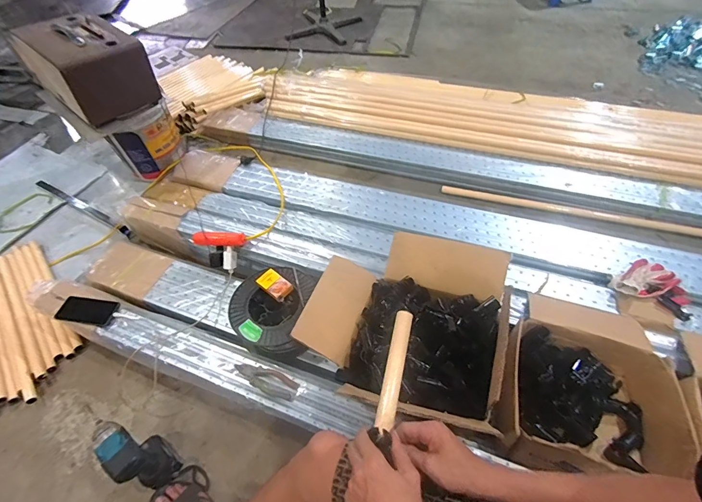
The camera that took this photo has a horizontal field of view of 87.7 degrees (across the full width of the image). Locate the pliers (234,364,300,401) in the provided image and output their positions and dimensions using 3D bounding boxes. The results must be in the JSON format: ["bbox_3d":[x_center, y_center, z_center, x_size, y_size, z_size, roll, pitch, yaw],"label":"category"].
[{"bbox_3d":[-0.212,0.312,0.895,0.167,0.024,0.056,21,55,19],"label":"pliers"}]

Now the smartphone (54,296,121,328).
[{"bbox_3d":[-0.747,0.168,1.037,0.142,0.009,0.083,13,47,-2],"label":"smartphone"}]

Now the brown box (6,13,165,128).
[{"bbox_3d":[-0.950,-0.669,1.338,0.380,0.249,0.295,32,59,26],"label":"brown box"}]

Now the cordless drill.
[{"bbox_3d":[-0.483,0.466,0.832,0.141,0.238,0.074,26,56,22],"label":"cordless drill"}]

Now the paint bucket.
[{"bbox_3d":[-0.878,-0.497,1.556,0.258,0.283,0.242,-26,54,-18],"label":"paint bucket"}]

